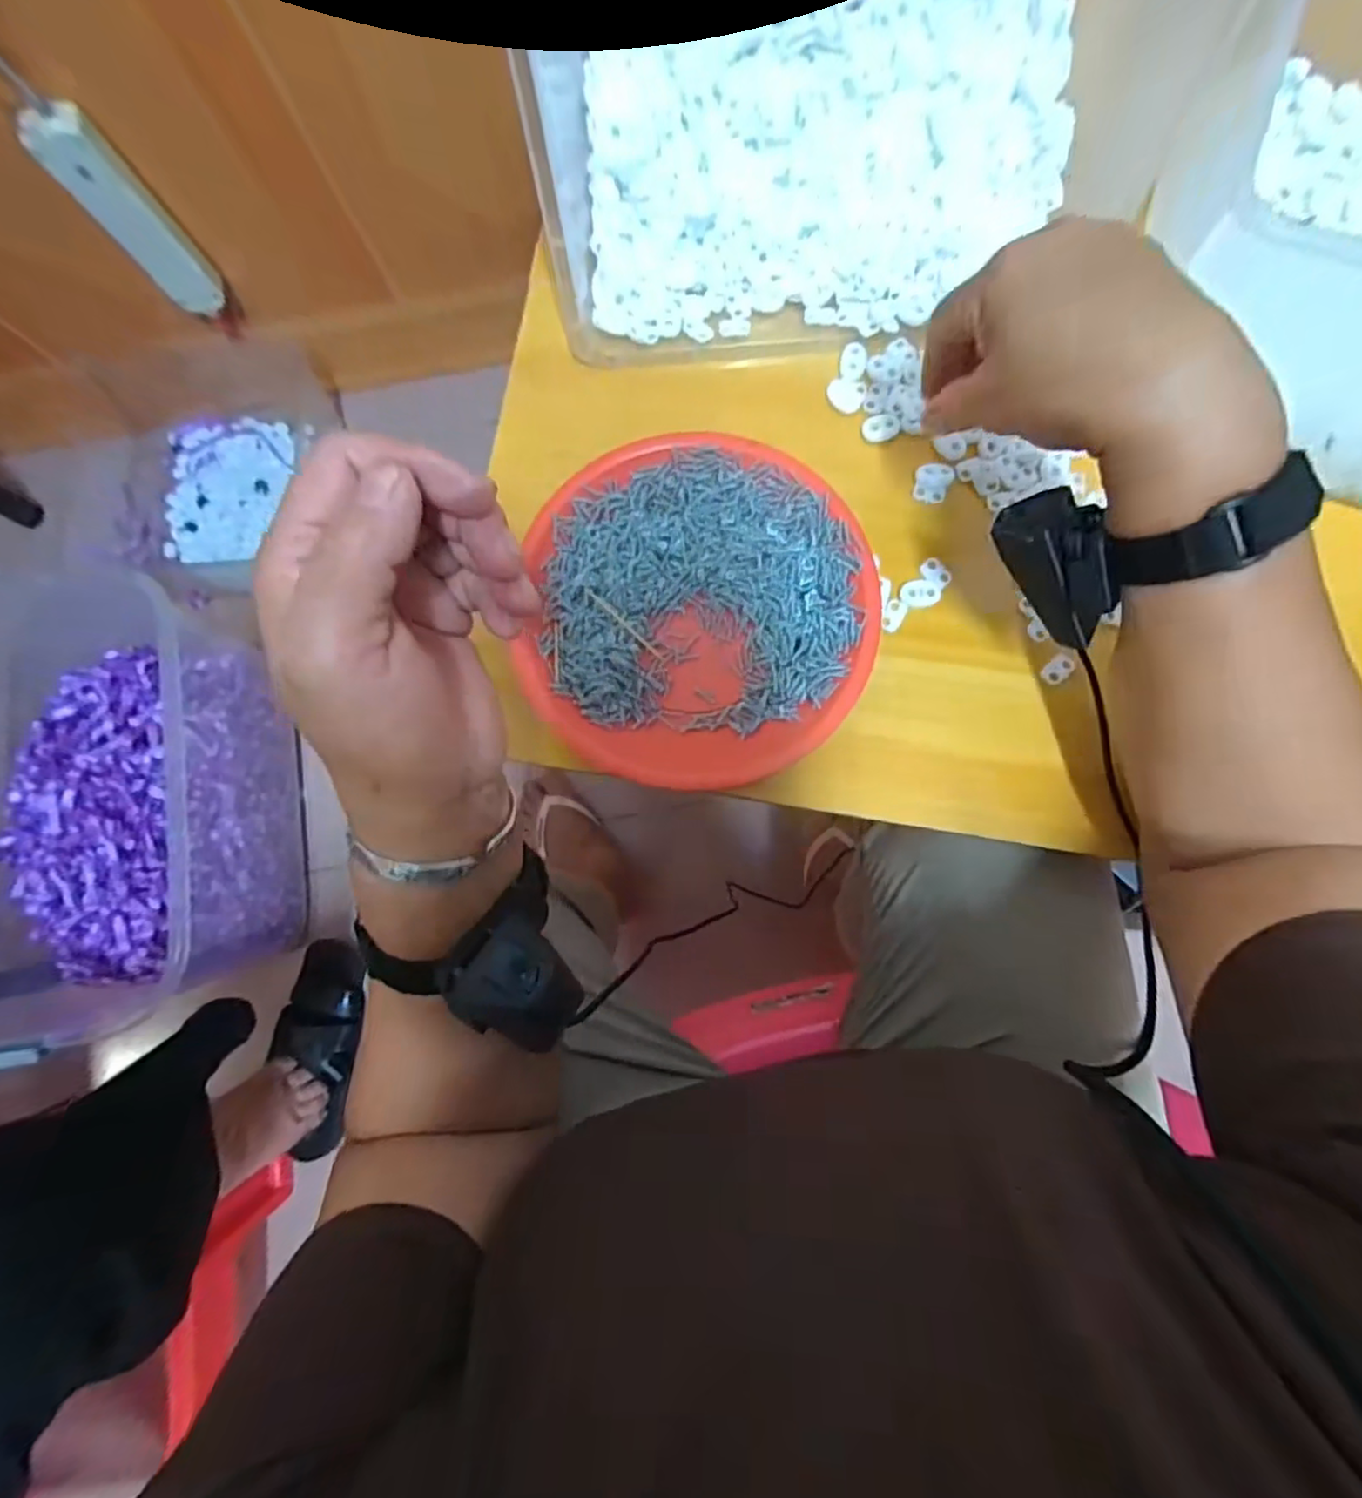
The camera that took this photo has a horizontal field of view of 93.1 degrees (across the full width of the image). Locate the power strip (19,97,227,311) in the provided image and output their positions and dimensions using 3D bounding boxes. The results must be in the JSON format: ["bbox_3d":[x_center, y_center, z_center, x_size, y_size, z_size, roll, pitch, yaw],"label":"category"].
[{"bbox_3d":[-0.552,-0.536,0.657,0.057,0.204,0.029,-42,83,-4],"label":"power strip"}]

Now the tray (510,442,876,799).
[{"bbox_3d":[0.011,-0.076,0.358,0.181,0.024,0.186,0,83,2],"label":"tray"}]

